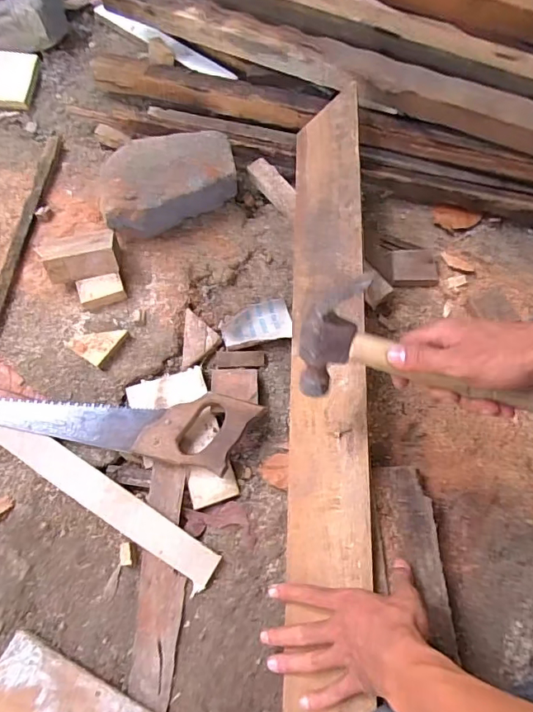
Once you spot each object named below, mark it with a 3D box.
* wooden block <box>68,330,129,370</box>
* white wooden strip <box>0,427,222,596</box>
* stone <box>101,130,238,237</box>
[{"bbox_3d":[-0.224,-0.020,0.636,0.057,0.018,0.059,33,70,13],"label":"wooden block"},{"bbox_3d":[-0.241,0.134,0.564,0.423,0.011,0.046,32,76,11],"label":"white wooden strip"},{"bbox_3d":[-0.140,-0.254,0.706,0.186,0.079,0.129,-8,67,-3],"label":"stone"}]

